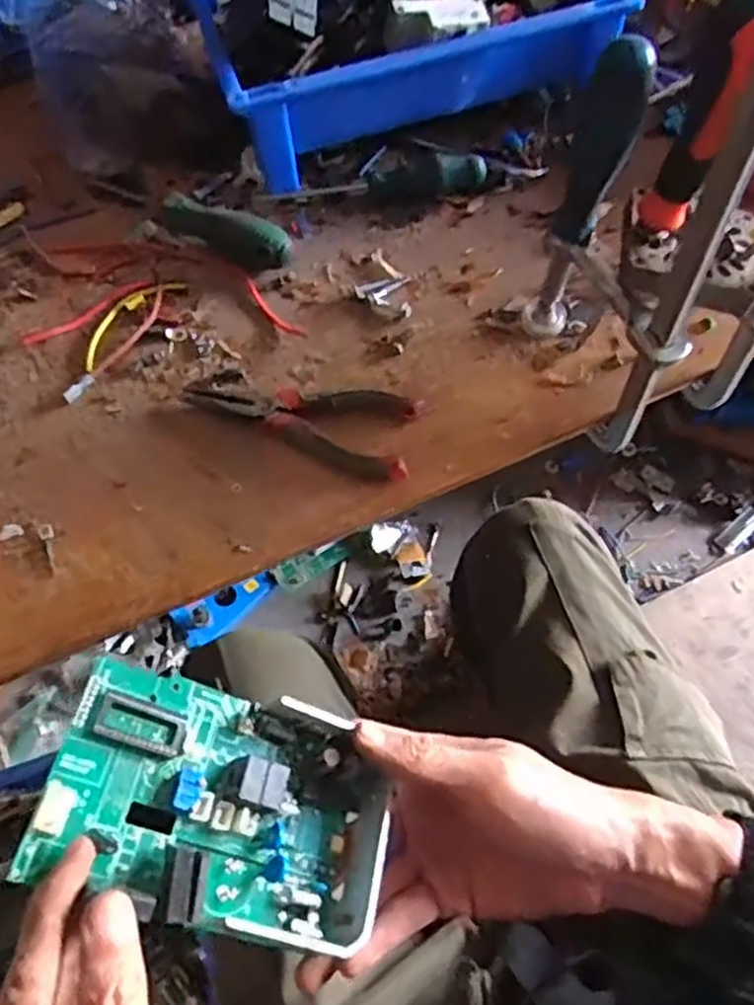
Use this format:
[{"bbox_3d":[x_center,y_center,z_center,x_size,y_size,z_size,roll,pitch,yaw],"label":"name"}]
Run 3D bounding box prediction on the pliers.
[{"bbox_3d":[-0.051,-0.050,0.470,0.149,0.015,0.056,10,62,10],"label":"pliers"}]

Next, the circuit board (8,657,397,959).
[{"bbox_3d":[-0.061,0.123,0.306,0.137,0.025,0.087,26,54,-21],"label":"circuit board"}]

